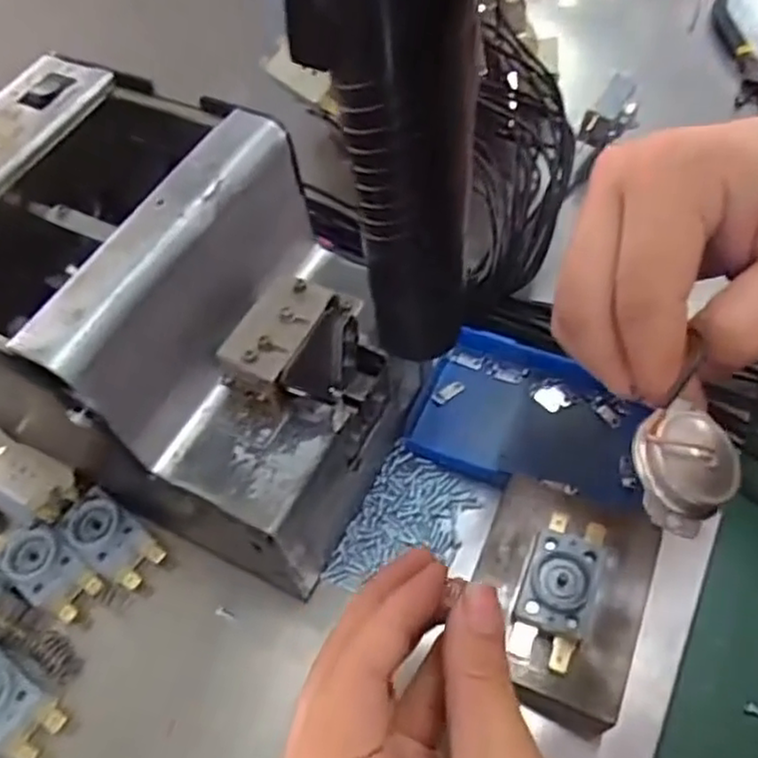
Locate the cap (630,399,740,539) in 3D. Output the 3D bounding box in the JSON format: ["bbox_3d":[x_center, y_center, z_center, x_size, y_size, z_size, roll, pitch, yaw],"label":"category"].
[{"bbox_3d":[0.074,0.021,0.167,0.022,0.009,0.029,-6,59,1],"label":"cap"}]

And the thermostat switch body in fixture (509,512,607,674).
[{"bbox_3d":[0.068,0.080,0.264,0.026,0.012,0.053,17,62,14],"label":"thermostat switch body in fixture"}]

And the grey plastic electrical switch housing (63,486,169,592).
[{"bbox_3d":[-0.121,0.072,0.313,0.044,0.014,0.026,32,67,21],"label":"grey plastic electrical switch housing"}]

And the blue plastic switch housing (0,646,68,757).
[{"bbox_3d":[-0.152,0.130,0.279,0.047,0.014,0.027,30,66,20],"label":"blue plastic switch housing"}]

